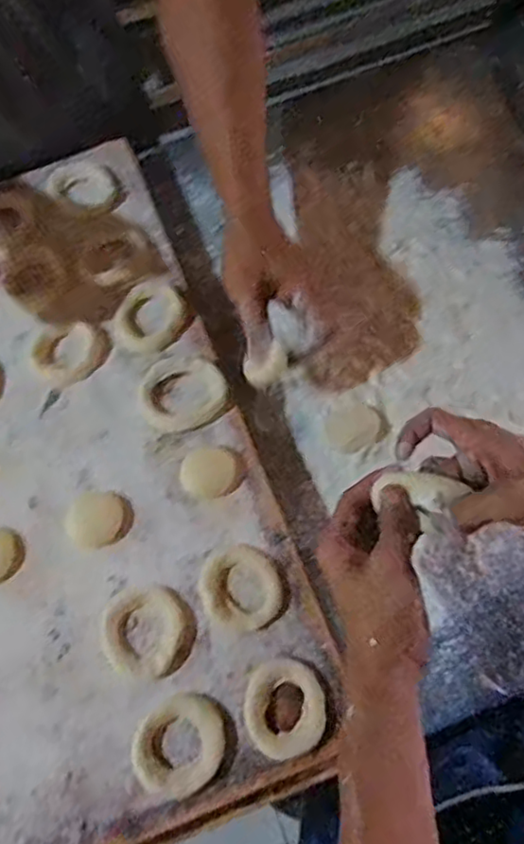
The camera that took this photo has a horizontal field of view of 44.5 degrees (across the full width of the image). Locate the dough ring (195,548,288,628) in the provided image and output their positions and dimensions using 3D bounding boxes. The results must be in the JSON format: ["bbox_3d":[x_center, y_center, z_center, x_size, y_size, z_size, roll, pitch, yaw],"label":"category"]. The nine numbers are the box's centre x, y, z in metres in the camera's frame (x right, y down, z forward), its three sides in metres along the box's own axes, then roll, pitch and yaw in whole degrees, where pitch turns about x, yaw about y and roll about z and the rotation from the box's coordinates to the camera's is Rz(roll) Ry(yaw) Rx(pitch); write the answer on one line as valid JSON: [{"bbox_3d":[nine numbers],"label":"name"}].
[{"bbox_3d":[-0.016,0.127,0.495,0.066,0.009,0.057,8,72,8],"label":"dough ring"}]

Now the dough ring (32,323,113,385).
[{"bbox_3d":[-0.169,-0.061,0.572,0.069,0.008,0.053,-15,71,0],"label":"dough ring"}]

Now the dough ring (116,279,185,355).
[{"bbox_3d":[-0.100,-0.095,0.572,0.057,0.013,0.067,24,75,13],"label":"dough ring"}]

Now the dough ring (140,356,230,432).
[{"bbox_3d":[-0.067,-0.024,0.548,0.077,0.012,0.065,0,72,6],"label":"dough ring"}]

